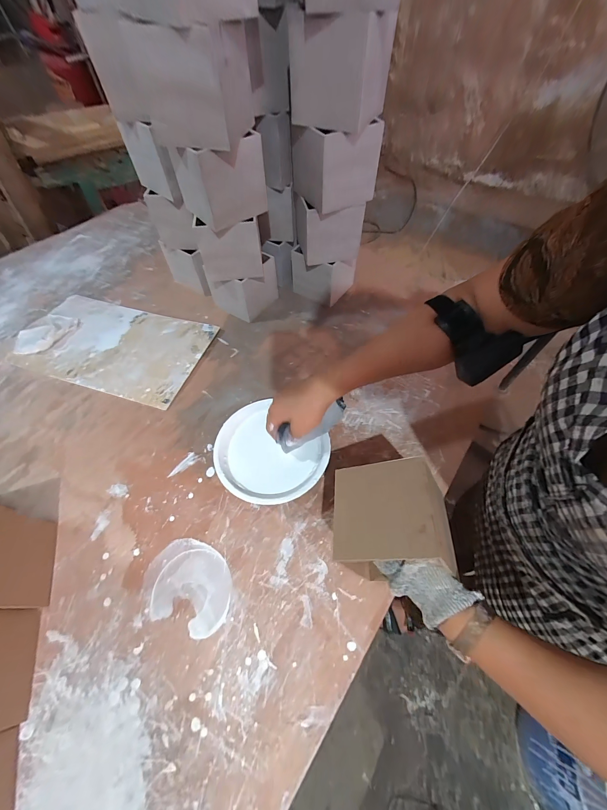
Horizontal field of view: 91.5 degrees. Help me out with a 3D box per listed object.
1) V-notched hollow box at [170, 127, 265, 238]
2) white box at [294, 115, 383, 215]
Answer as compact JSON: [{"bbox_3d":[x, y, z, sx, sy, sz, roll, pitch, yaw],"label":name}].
[{"bbox_3d":[-0.140,-0.387,0.500,0.123,0.103,0.123,-32,61,-19],"label":"V-notched hollow box"},{"bbox_3d":[0.054,-0.409,0.502,0.120,0.103,0.094,-23,59,-14],"label":"white box"}]

